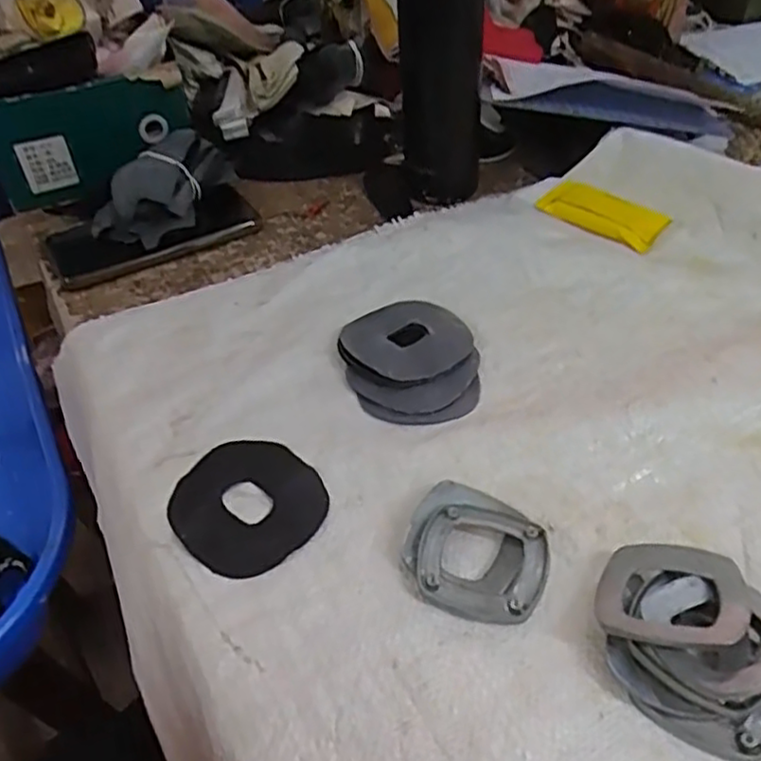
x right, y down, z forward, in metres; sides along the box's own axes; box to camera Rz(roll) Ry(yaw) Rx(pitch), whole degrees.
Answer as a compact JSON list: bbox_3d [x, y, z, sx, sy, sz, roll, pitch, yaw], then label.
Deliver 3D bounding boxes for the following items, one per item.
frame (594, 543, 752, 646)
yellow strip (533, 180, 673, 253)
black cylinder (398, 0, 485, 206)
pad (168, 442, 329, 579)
[{"bbox_3d":[0.129,0.095,0.306,0.061,0.008,0.054,0,33,26],"label":"frame"},{"bbox_3d":[0.178,-0.136,0.555,0.098,0.014,0.040,30,54,30],"label":"yellow strip"},{"bbox_3d":[0.048,-0.266,0.550,0.067,0.221,0.077,1,44,4],"label":"black cylinder"},{"bbox_3d":[-0.072,0.066,0.371,0.079,0.008,0.075,34,55,32],"label":"pad"}]

